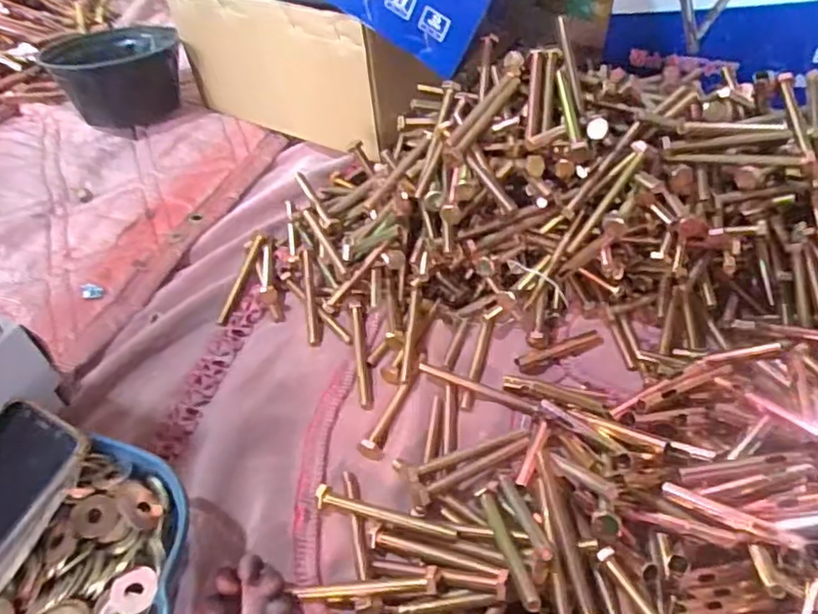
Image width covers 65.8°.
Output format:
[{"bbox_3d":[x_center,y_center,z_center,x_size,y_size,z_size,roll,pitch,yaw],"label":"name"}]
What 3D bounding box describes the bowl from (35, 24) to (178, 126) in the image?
[{"bbox_3d":[-0.349,-0.283,0.775,0.143,0.099,0.143,-1,49,1],"label":"bowl"}]

